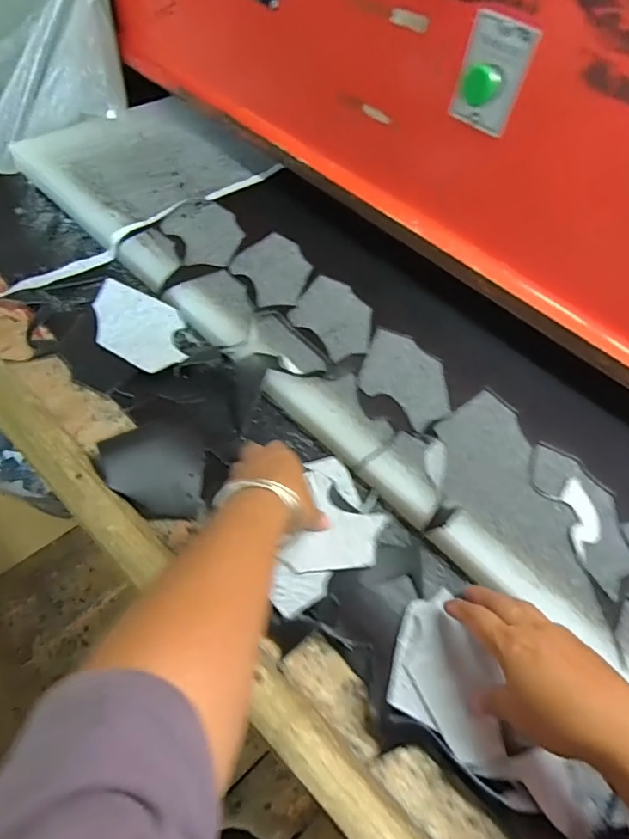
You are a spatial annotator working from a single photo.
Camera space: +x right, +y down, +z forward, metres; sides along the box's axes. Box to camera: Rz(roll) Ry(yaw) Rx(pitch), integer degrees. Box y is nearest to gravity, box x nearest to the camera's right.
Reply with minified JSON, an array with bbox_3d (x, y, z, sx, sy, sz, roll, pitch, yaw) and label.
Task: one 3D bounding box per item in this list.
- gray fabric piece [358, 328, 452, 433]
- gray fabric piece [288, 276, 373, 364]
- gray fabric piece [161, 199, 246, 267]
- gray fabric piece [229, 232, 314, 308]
[{"bbox_3d":[0.105,-0.050,0.569,0.122,0.009,0.096,40,59,18],"label":"gray fabric piece"},{"bbox_3d":[0.025,-0.128,0.609,0.097,0.006,0.118,-33,66,-27],"label":"gray fabric piece"},{"bbox_3d":[-0.147,-0.255,0.676,0.097,0.004,0.127,-26,67,-21],"label":"gray fabric piece"},{"bbox_3d":[-0.052,-0.196,0.650,0.097,0.007,0.125,-25,63,-24],"label":"gray fabric piece"}]

